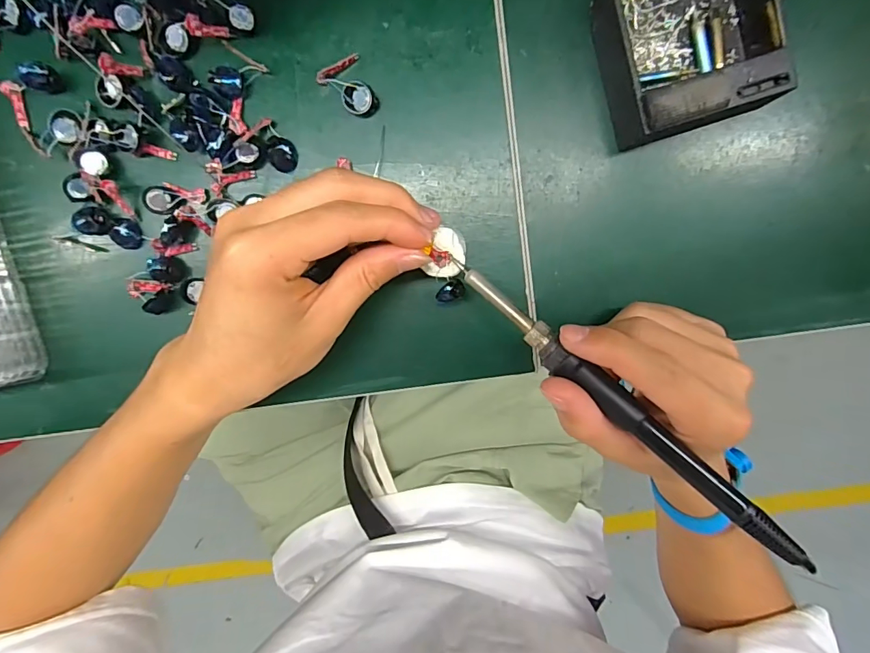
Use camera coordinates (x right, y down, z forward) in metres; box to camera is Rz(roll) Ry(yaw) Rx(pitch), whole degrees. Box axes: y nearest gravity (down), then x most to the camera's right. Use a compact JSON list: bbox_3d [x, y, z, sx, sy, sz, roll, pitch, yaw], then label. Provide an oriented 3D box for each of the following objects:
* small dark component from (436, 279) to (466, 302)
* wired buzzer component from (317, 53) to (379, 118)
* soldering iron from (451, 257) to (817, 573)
[{"bbox_3d":[0.008,-0.019,0.250,0.016,0.007,0.010,-22,97,5],"label":"small dark component"},{"bbox_3d":[-0.046,-0.129,0.256,0.024,0.006,0.030,-31,97,6],"label":"wired buzzer component"},{"bbox_3d":[0.089,0.039,0.225,0.205,0.015,0.014,42,98,8],"label":"soldering iron"}]

